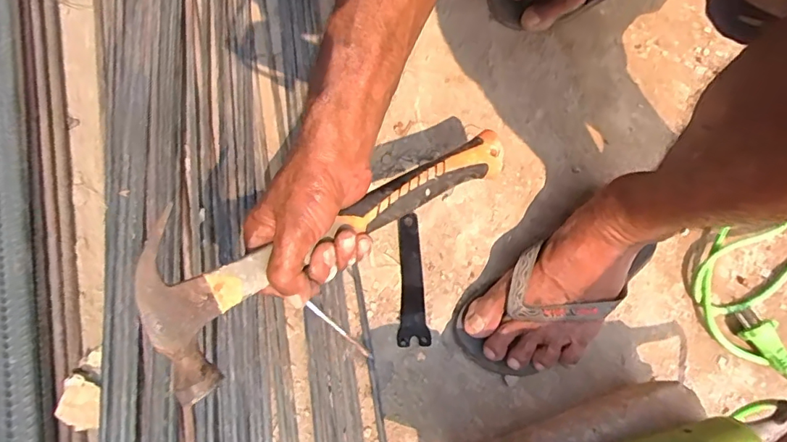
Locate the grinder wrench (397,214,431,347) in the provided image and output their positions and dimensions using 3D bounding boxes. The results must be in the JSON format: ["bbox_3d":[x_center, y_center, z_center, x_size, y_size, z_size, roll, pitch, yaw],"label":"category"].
[{"bbox_3d":[0.018,0.058,0.506,0.028,0.010,0.136,-2,69,0],"label":"grinder wrench"}]

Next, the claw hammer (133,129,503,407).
[{"bbox_3d":[-0.033,-0.002,0.389,0.325,0.047,0.097,-30,74,-30],"label":"claw hammer"}]

